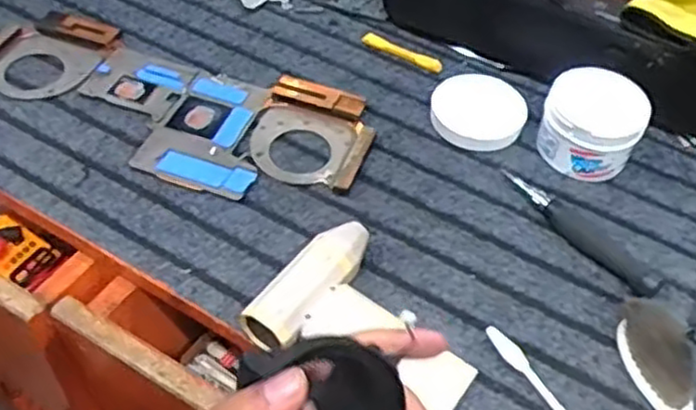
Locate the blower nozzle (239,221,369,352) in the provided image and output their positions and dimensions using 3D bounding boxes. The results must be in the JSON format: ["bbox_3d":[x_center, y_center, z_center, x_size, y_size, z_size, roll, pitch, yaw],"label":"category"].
[{"bbox_3d":[-0.025,0.055,0.487,0.037,0.033,0.114,30,54,20],"label":"blower nozzle"}]

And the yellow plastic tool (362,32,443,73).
[{"bbox_3d":[0.050,-0.140,0.673,0.079,0.004,0.016,29,53,19],"label":"yellow plastic tool"}]

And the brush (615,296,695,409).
[{"bbox_3d":[0.203,0.124,0.446,0.036,0.027,0.147,-2,49,-6],"label":"brush"}]

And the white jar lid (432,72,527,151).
[{"bbox_3d":[0.107,-0.077,0.611,0.072,0.020,0.065,9,49,4],"label":"white jar lid"}]

